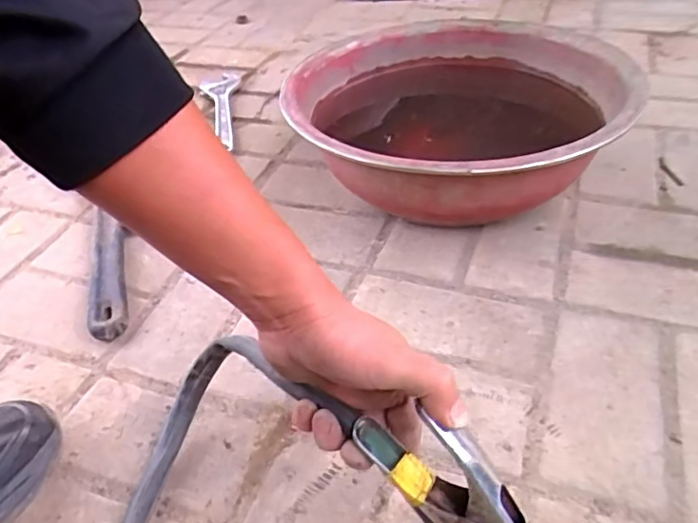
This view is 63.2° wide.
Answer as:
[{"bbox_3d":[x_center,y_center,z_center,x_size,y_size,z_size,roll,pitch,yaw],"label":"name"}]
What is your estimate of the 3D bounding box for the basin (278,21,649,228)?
[{"bbox_3d":[0.127,-0.161,0.709,0.388,0.137,0.369,-4,41,3],"label":"basin"}]

